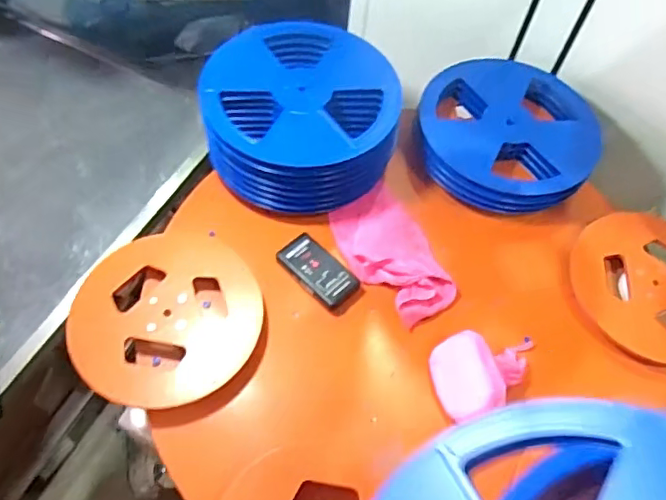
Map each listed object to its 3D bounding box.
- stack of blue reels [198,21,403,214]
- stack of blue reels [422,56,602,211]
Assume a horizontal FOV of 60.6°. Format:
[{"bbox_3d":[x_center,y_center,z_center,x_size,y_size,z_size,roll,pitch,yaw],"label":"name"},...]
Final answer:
[{"bbox_3d":[-0.061,-0.233,0.983,0.312,0.148,0.302,-12,61,-11],"label":"stack of blue reels"},{"bbox_3d":[0.311,-0.222,1.033,0.312,0.073,0.316,14,59,4],"label":"stack of blue reels"}]

